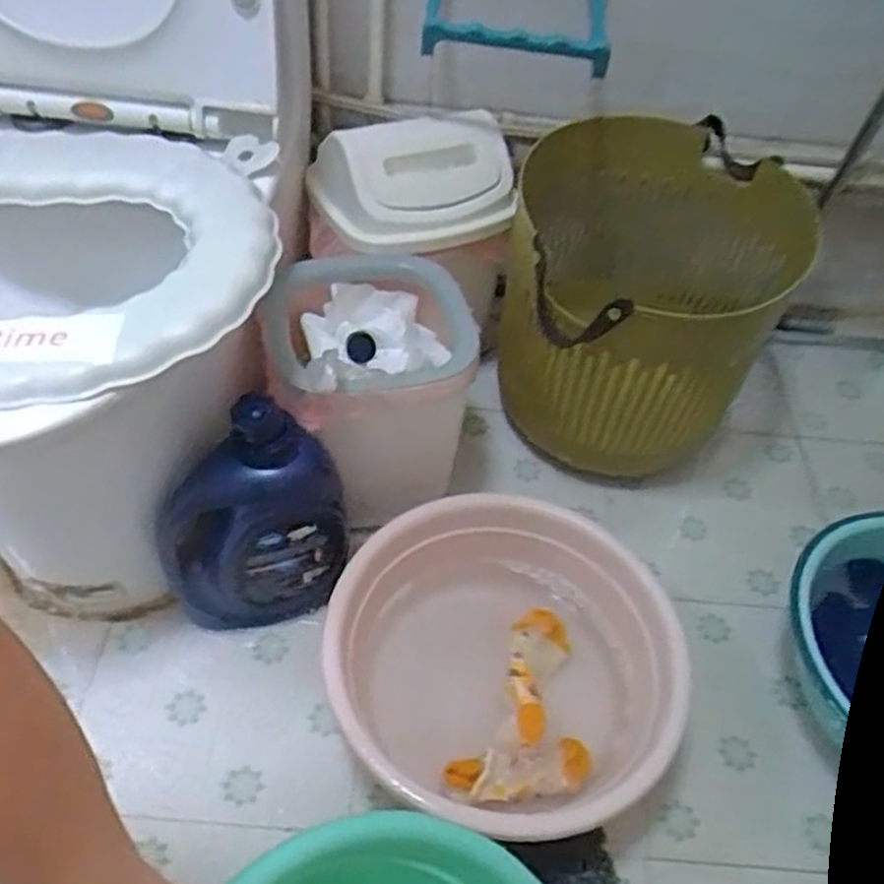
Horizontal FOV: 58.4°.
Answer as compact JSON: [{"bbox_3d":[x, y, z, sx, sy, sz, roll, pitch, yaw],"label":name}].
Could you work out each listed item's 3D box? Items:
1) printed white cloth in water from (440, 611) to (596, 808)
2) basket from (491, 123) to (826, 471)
[{"bbox_3d":[0.101,0.288,0.830,0.122,0.026,0.217,23,51,13],"label":"printed white cloth in water"},{"bbox_3d":[0.256,-0.170,1.112,0.350,0.391,0.464,13,50,4],"label":"basket"}]

